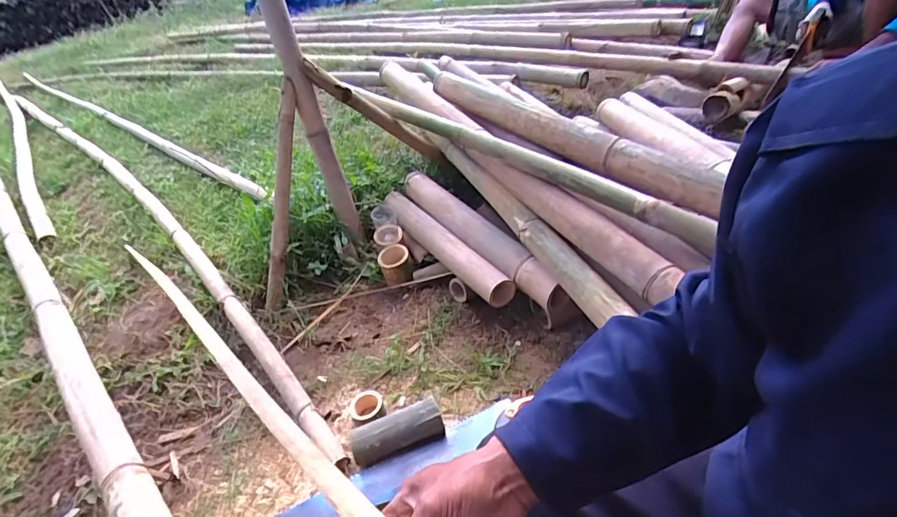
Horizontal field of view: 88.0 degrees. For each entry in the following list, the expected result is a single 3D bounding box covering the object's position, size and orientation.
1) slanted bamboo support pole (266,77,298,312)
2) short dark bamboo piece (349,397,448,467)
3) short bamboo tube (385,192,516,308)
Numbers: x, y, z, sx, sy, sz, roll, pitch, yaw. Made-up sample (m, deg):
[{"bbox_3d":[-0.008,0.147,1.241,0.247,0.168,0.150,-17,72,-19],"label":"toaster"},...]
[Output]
[{"bbox_3d":[-0.408,-0.148,1.149,0.041,0.557,0.047,11,10,25],"label":"slanted bamboo support pole"},{"bbox_3d":[-0.093,0.313,0.843,0.167,0.062,0.059,-15,34,-10],"label":"short dark bamboo piece"},{"bbox_3d":[-0.023,-0.042,1.192,0.081,0.075,0.530,-28,38,-20],"label":"short bamboo tube"}]

